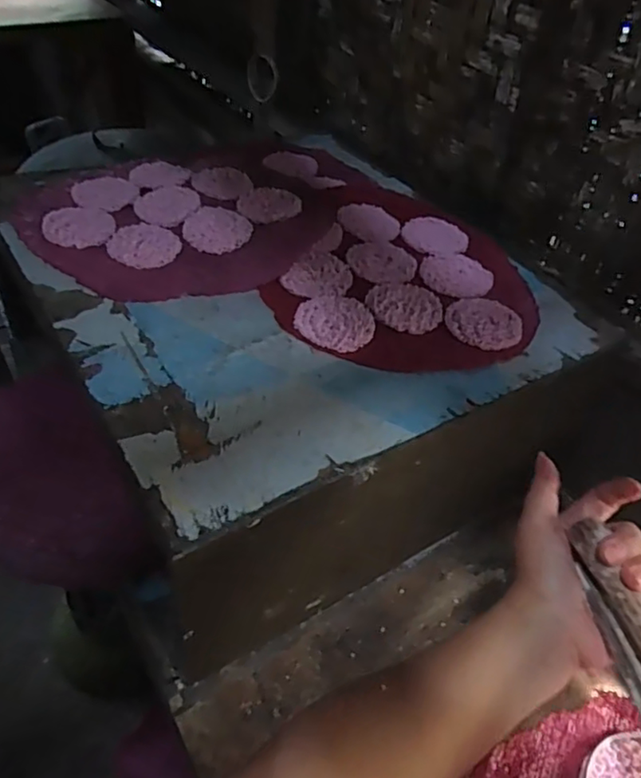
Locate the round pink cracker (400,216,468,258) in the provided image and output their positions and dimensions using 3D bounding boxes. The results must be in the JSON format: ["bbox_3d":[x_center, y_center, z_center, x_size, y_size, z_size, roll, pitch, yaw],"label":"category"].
[{"bbox_3d":[0.143,-0.195,0.774,0.081,0.006,0.089,4,44,-4],"label":"round pink cracker"}]

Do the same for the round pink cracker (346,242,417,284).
[{"bbox_3d":[0.071,-0.149,0.715,0.080,0.004,0.080,4,44,-4],"label":"round pink cracker"}]

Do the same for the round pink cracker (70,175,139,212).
[{"bbox_3d":[-0.273,-0.248,0.768,0.073,0.008,0.097,-30,56,-32],"label":"round pink cracker"}]

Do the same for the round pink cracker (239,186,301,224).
[{"bbox_3d":[-0.064,-0.231,0.766,0.077,0.011,0.066,-22,52,-27],"label":"round pink cracker"}]

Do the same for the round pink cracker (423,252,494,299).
[{"bbox_3d":[0.159,-0.134,0.716,0.083,0.005,0.082,4,44,-4],"label":"round pink cracker"}]

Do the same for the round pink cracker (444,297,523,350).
[{"bbox_3d":[0.174,-0.072,0.652,0.078,0.005,0.080,17,45,9],"label":"round pink cracker"}]

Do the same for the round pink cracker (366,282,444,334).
[{"bbox_3d":[0.092,-0.091,0.658,0.081,0.004,0.080,4,44,-4],"label":"round pink cracker"}]

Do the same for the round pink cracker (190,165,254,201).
[{"bbox_3d":[-0.128,-0.272,0.801,0.077,0.004,0.093,2,44,-6],"label":"round pink cracker"}]

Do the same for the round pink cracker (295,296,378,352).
[{"bbox_3d":[0.015,-0.069,0.630,0.079,0.009,0.083,13,44,5],"label":"round pink cracker"}]

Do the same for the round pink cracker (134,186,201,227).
[{"bbox_3d":[-0.188,-0.226,0.751,0.075,0.006,0.088,13,44,5],"label":"round pink cracker"}]

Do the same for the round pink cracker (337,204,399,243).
[{"bbox_3d":[0.062,-0.212,0.778,0.076,0.007,0.086,-2,45,-10],"label":"round pink cracker"}]

